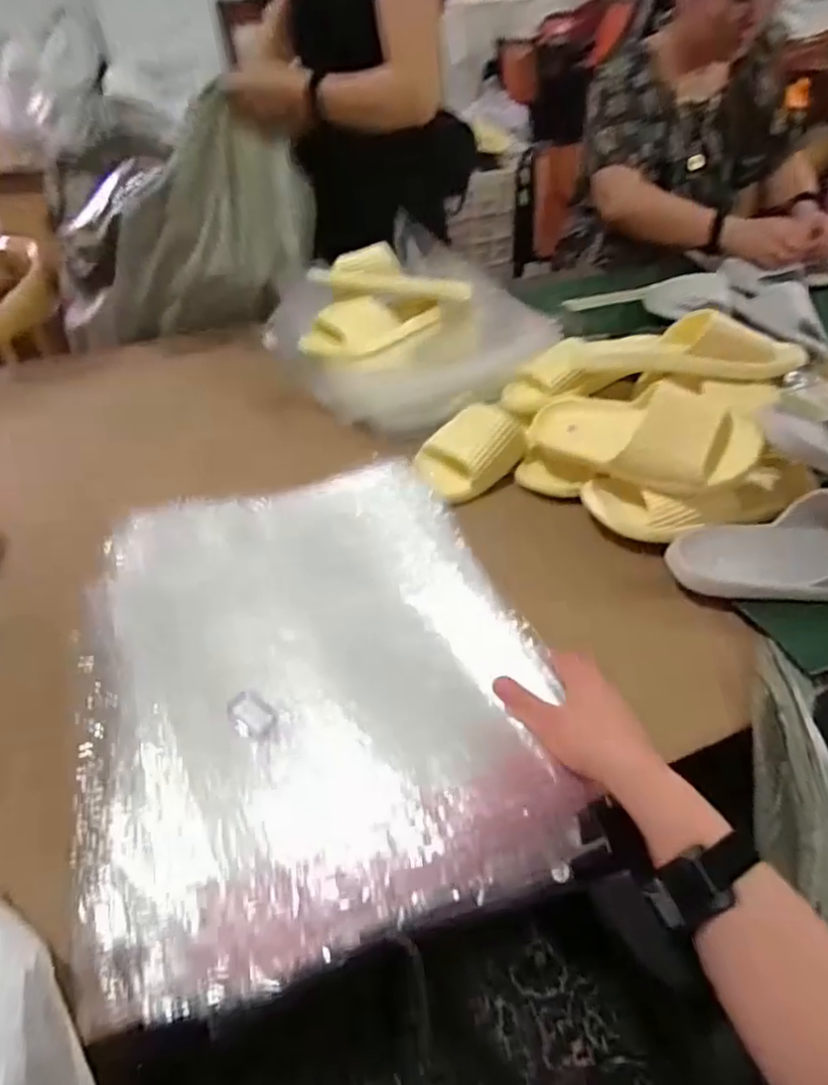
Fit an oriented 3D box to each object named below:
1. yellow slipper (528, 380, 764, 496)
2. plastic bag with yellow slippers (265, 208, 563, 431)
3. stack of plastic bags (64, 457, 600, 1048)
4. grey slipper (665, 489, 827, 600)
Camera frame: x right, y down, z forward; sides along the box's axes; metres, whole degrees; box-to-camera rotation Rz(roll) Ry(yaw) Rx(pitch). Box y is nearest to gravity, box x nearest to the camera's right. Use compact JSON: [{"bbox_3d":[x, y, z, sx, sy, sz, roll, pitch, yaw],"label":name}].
[{"bbox_3d":[0.245,-0.131,0.711,0.237,0.091,0.107,15,45,37],"label":"yellow slipper"},{"bbox_3d":[-0.018,-0.338,0.953,0.335,0.127,0.387,-18,45,-15],"label":"plastic bag with yellow slippers"},{"bbox_3d":[-0.096,0.109,0.553,0.364,0.059,0.427,-13,49,-16],"label":"stack of plastic bags"},{"bbox_3d":[0.391,0.001,0.651,0.253,0.083,0.090,3,44,6],"label":"grey slipper"}]

